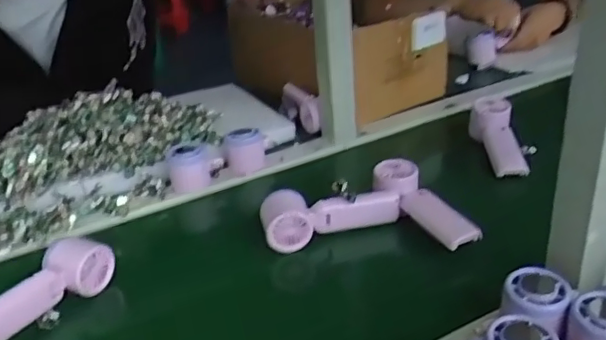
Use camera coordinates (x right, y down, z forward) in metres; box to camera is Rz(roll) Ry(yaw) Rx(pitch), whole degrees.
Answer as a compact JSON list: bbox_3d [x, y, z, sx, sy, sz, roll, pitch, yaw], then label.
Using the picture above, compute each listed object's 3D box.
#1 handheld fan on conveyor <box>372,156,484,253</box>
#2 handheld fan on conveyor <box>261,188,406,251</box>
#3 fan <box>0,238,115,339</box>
[{"bbox_3d":[0.142,0.036,0.693,0.043,0.047,0.162,-16,30,-21],"label":"handheld fan on conveyor"},{"bbox_3d":[0.030,0.049,0.722,0.163,0.042,0.071,-13,29,-15],"label":"handheld fan on conveyor"},{"bbox_3d":[-0.276,0.127,0.614,0.045,0.050,0.166,13,33,31],"label":"fan"}]

